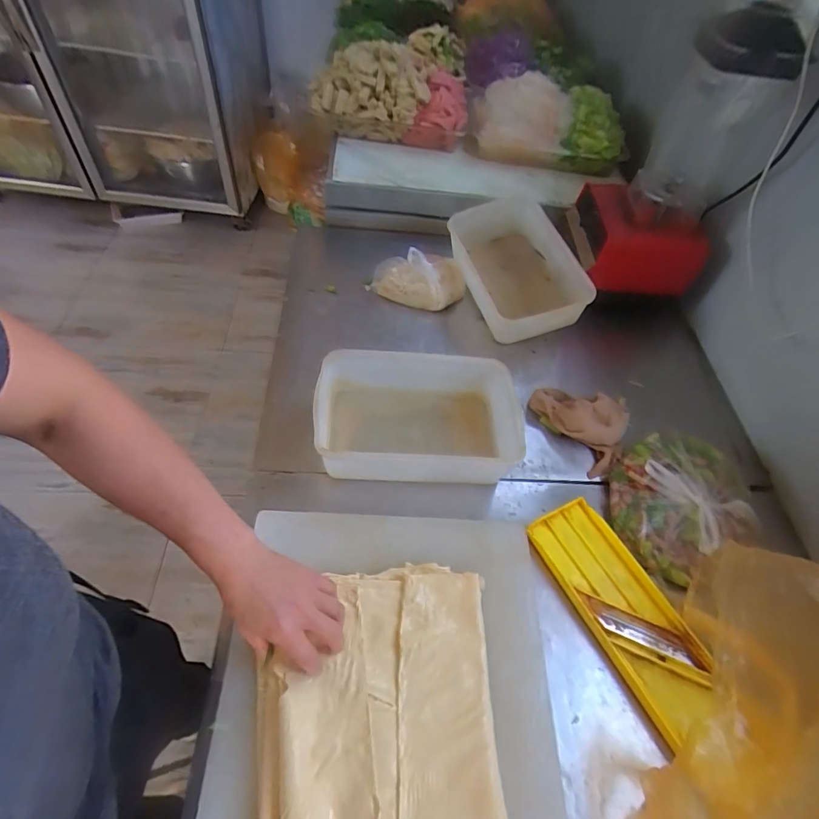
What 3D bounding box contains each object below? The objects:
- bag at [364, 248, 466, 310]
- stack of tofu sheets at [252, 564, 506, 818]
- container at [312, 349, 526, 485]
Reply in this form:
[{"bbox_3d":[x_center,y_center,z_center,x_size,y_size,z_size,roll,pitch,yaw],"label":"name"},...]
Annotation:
[{"bbox_3d":[0.017,-0.253,0.893,0.178,0.083,0.107,10,53,0],"label":"bag"},{"bbox_3d":[-0.026,0.329,0.443,0.233,0.042,0.351,-3,52,-3],"label":"stack of tofu sheets"},{"bbox_3d":[0.011,0.006,0.671,0.284,0.094,0.181,4,53,-5],"label":"container"}]

